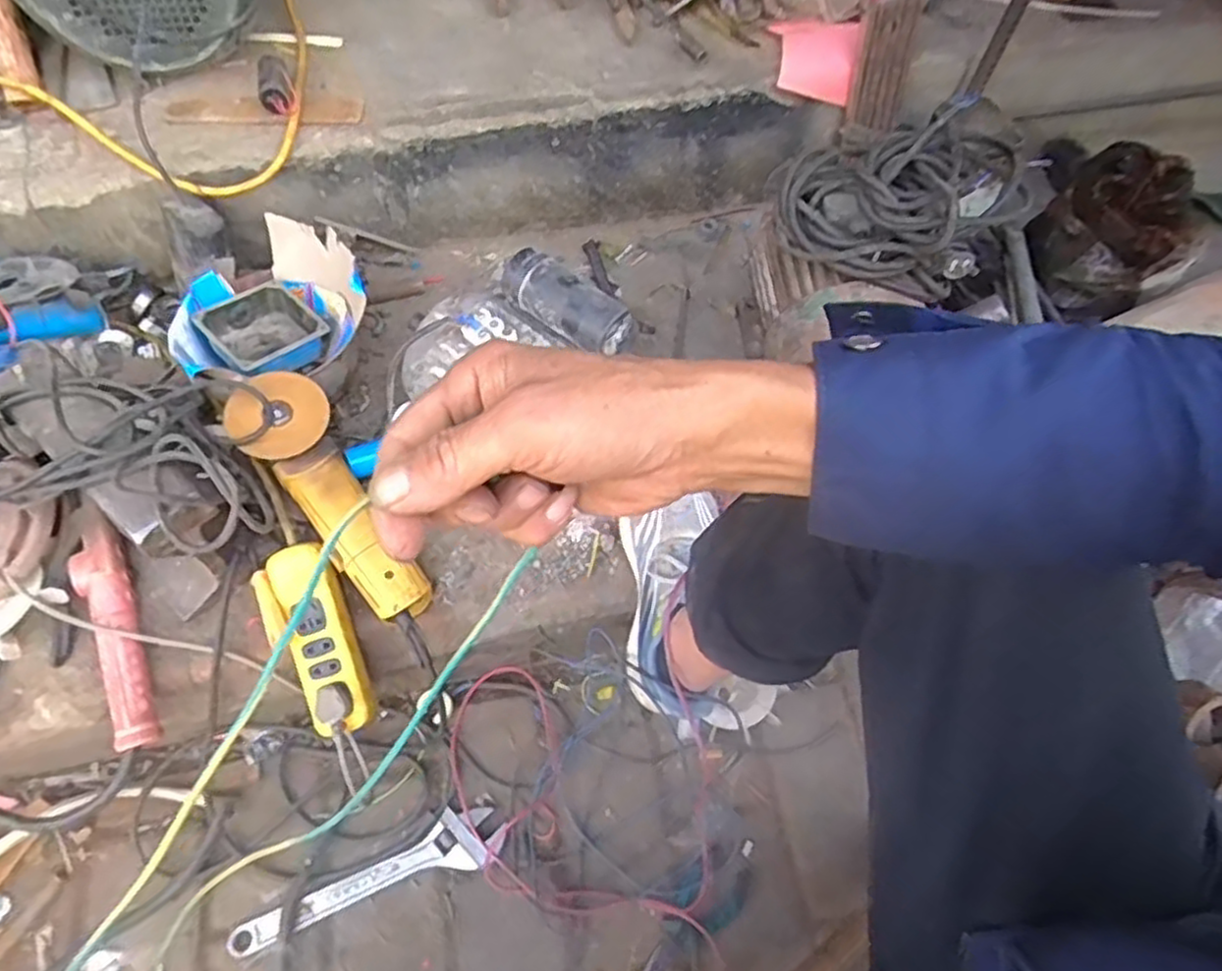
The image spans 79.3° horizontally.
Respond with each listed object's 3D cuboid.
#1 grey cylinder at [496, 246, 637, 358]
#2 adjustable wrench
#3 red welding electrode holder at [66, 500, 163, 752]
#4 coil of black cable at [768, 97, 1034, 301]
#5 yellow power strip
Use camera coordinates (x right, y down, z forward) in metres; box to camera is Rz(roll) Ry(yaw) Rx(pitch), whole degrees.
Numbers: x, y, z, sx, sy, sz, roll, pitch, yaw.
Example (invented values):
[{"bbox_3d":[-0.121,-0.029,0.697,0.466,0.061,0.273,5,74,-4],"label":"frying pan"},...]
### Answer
[{"bbox_3d":[-0.043,-0.177,0.703,0.136,0.042,0.052,34,66,15],"label":"grey cylinder"},{"bbox_3d":[-0.256,0.416,0.784,0.287,0.024,0.062,-17,64,-11],"label":"adjustable wrench"},{"bbox_3d":[-0.489,0.138,0.721,0.048,0.028,0.235,-17,80,-11],"label":"red welding electrode holder"},{"bbox_3d":[0.274,-0.280,0.723,0.211,0.099,0.162,16,63,6],"label":"coil of black cable"},{"bbox_3d":[-0.293,0.155,0.741,0.071,0.031,0.190,-21,83,-13],"label":"yellow power strip"}]

